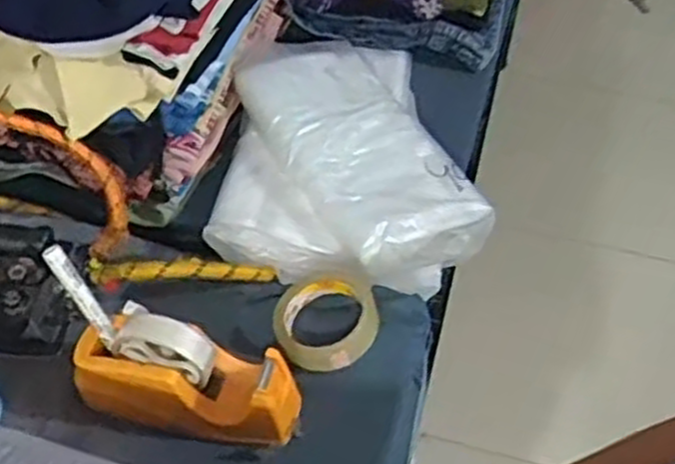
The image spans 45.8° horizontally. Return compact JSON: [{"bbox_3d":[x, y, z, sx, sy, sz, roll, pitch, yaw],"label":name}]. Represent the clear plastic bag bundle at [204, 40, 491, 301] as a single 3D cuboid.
[{"bbox_3d":[0.018,-0.110,0.938,0.287,0.082,0.415,5,49,1],"label":"clear plastic bag bundle"}]

